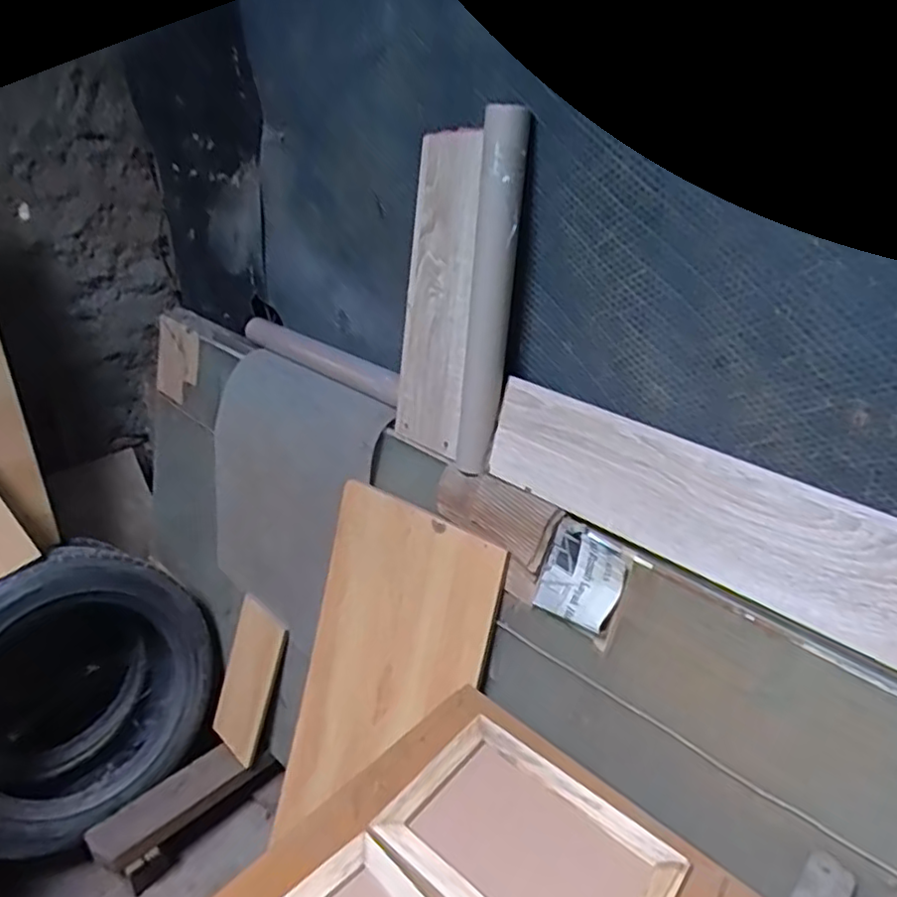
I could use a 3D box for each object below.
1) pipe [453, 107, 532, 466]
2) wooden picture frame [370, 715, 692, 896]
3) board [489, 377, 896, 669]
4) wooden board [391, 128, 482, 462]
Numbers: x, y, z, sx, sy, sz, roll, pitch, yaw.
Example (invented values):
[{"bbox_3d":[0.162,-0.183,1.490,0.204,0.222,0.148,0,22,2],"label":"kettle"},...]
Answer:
[{"bbox_3d":[0.059,-0.209,0.949,0.069,0.490,0.083,3,27,1],"label":"pipe"},{"bbox_3d":[0.092,0.443,0.746,0.294,0.014,0.208,23,33,34],"label":"wooden picture frame"},{"bbox_3d":[0.316,0.080,0.826,0.619,0.150,0.016,25,16,34],"label":"board"},{"bbox_3d":[-0.017,-0.223,1.029,0.144,0.485,0.027,24,28,38],"label":"wooden board"}]

